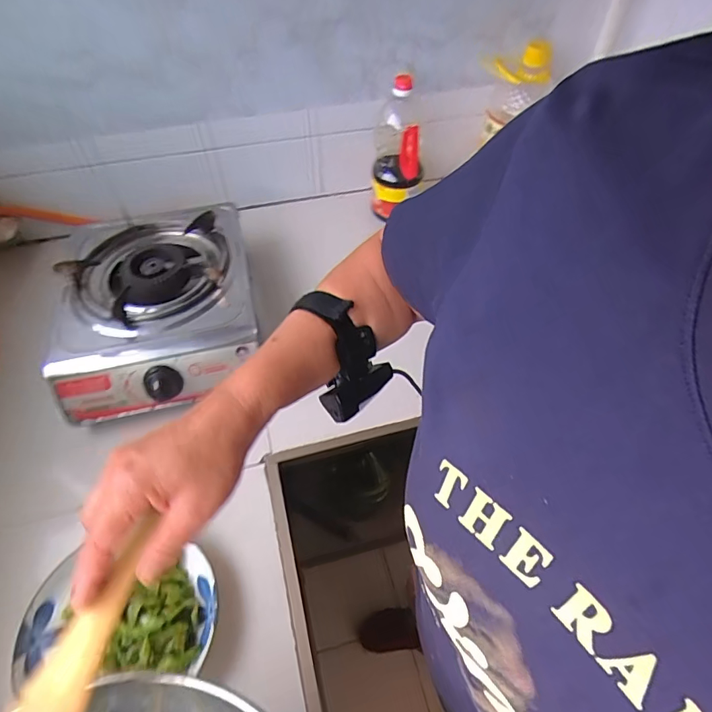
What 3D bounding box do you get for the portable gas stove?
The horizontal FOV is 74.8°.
[{"bbox_3d":[-0.297,-0.084,0.702,0.264,0.086,0.330,-12,53,-9],"label":"portable gas stove"}]

